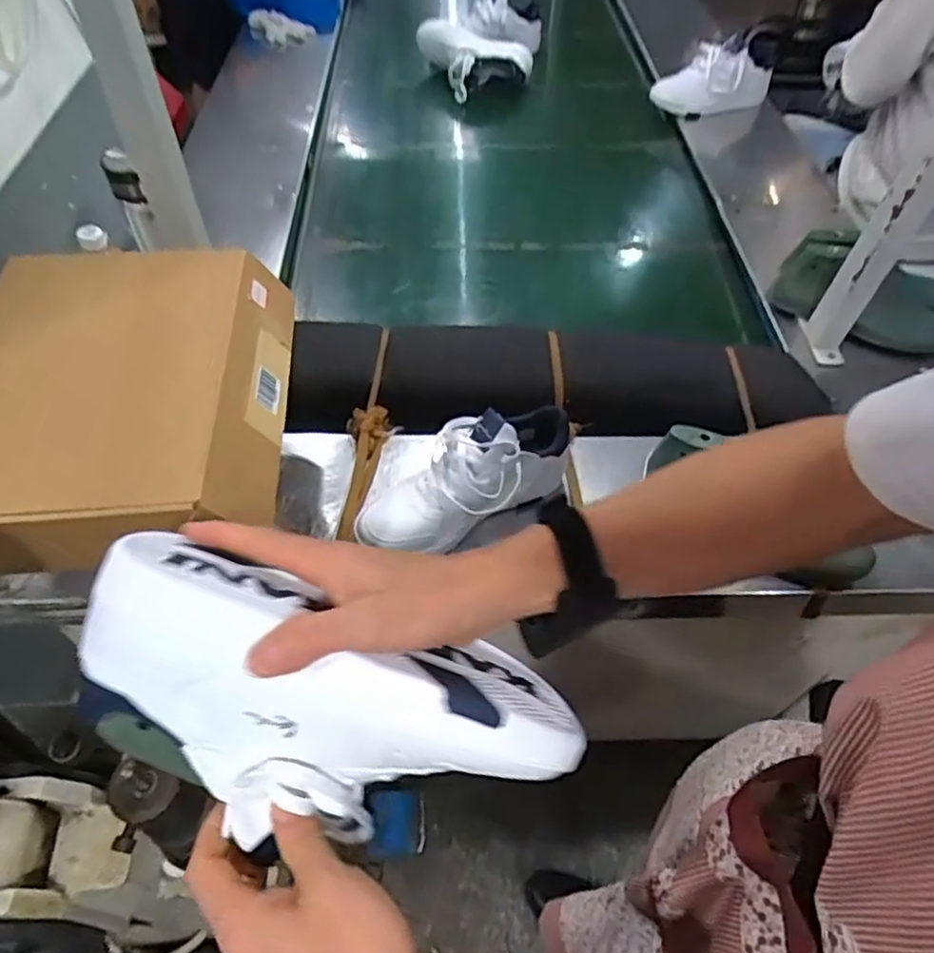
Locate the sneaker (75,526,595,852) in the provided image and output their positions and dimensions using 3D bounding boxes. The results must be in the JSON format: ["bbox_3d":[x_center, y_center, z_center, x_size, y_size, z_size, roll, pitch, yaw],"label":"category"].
[{"bbox_3d":[-0.079,0.131,0.390,0.268,0.120,0.108,25,10,-1],"label":"sneaker"}]

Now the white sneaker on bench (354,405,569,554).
[{"bbox_3d":[0.007,-0.006,0.739,0.252,0.113,0.104,-37,62,-28],"label":"white sneaker on bench"}]

